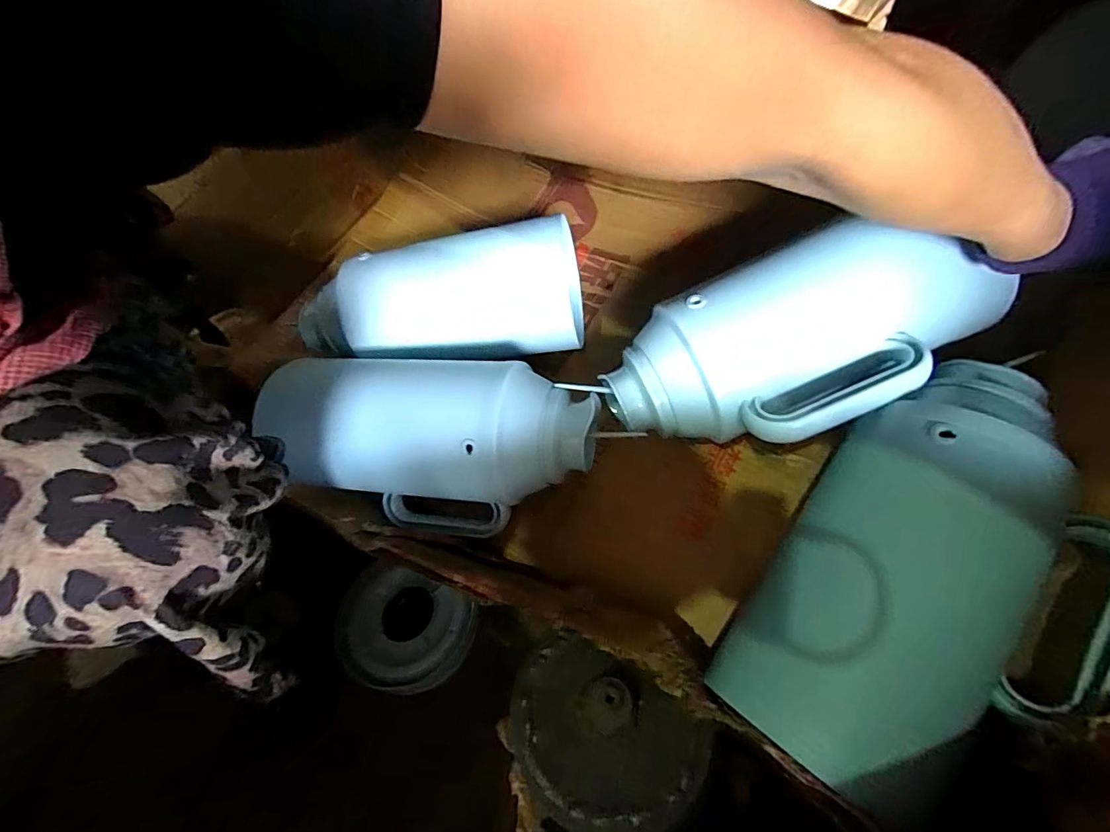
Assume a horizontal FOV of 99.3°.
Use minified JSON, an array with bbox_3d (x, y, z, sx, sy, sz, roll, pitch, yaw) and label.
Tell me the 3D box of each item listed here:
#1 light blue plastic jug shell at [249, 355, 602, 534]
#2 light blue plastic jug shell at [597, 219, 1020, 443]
[{"bbox_3d":[-0.129,0.029,0.522,0.342,0.157,0.126,4,45,6],"label":"light blue plastic jug shell"},{"bbox_3d":[0.211,-0.063,0.413,0.325,0.109,0.138,-20,44,12],"label":"light blue plastic jug shell"}]

